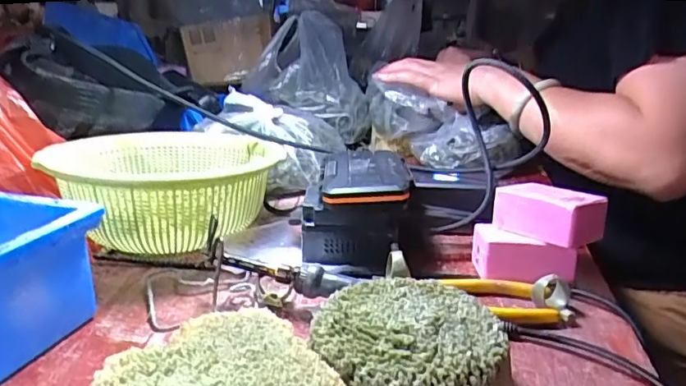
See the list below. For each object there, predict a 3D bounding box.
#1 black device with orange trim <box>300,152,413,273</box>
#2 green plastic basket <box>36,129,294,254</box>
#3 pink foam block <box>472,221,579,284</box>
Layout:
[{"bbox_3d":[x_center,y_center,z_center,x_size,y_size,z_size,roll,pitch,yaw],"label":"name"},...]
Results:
[{"bbox_3d":[0.011,0.012,0.448,0.083,0.074,0.098,2,18,4],"label":"black device with orange trim"},{"bbox_3d":[-0.150,0.000,0.472,0.168,0.087,0.187,4,19,10],"label":"green plastic basket"},{"bbox_3d":[0.139,0.049,0.405,0.068,0.037,0.043,3,18,6],"label":"pink foam block"}]

